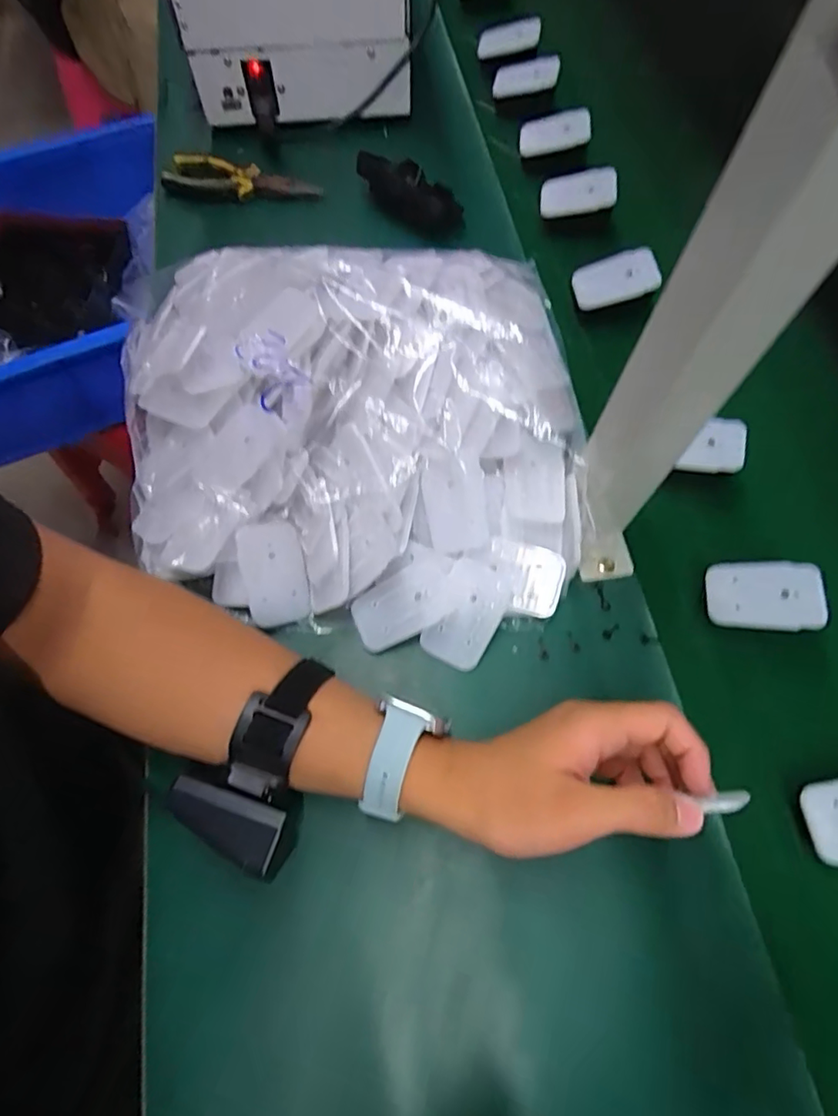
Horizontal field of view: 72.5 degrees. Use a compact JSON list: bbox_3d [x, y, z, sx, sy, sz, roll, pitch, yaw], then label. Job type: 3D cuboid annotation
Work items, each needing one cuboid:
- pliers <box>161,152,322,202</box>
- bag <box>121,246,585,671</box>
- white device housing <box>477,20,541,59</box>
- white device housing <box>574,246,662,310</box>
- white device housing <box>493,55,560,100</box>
[{"bbox_3d":[-0.177,-0.372,0.568,0.157,0.013,0.046,17,69,7],"label":"pliers"},{"bbox_3d":[-0.055,-0.088,0.407,0.322,0.091,0.314,-3,68,-1],"label":"bag"},{"bbox_3d":[0.097,-0.579,0.638,0.081,0.024,0.019,24,68,37],"label":"white device housing"},{"bbox_3d":[0.170,-0.243,0.495,0.069,0.009,0.043,-6,94,25],"label":"white device housing"},{"bbox_3d":[0.111,-0.522,0.622,0.022,0.027,0.096,-39,44,-14],"label":"white device housing"}]

